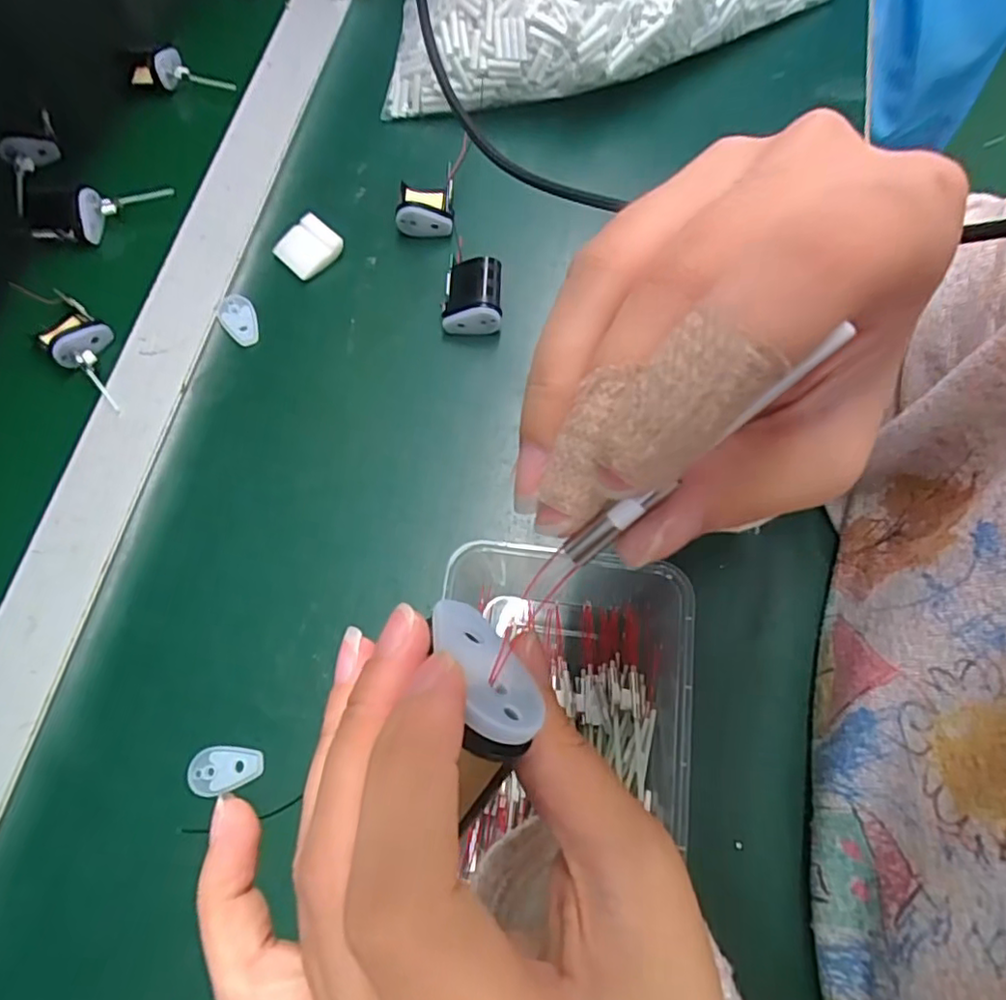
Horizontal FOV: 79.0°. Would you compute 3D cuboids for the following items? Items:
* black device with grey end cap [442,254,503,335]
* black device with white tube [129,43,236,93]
[{"bbox_3d":[-0.018,-0.128,0.381,0.036,0.030,0.045,2,71,2],"label":"black device with grey end cap"},{"bbox_3d":[-0.248,-0.324,0.464,0.088,0.020,0.030,15,71,8],"label":"black device with white tube"}]

